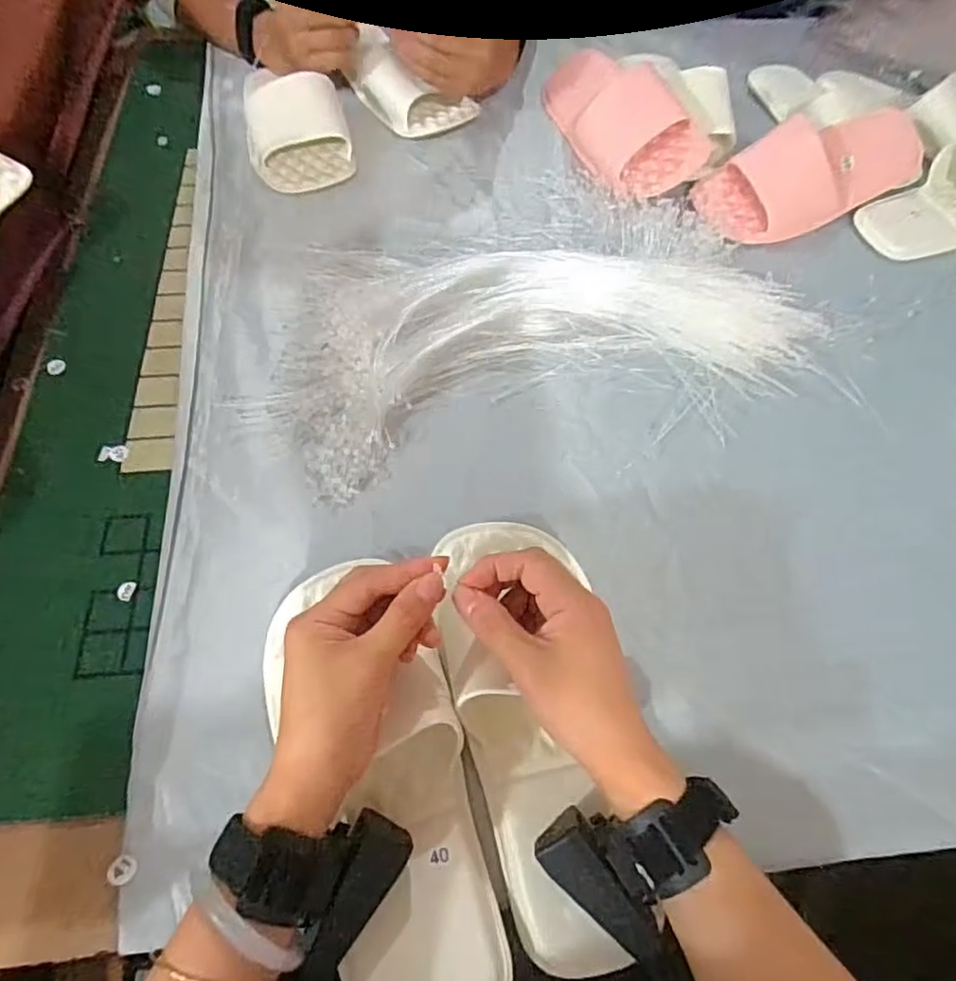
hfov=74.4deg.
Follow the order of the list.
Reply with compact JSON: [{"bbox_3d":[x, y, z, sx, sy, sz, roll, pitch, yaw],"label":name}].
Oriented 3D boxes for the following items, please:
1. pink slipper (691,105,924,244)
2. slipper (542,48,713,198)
[{"bbox_3d":[0.335,-0.324,0.632,0.258,0.066,0.093,-24,64,-14],"label":"pink slipper"},{"bbox_3d":[0.140,-0.401,0.655,0.093,0.081,0.235,-25,65,-15],"label":"slipper"}]

